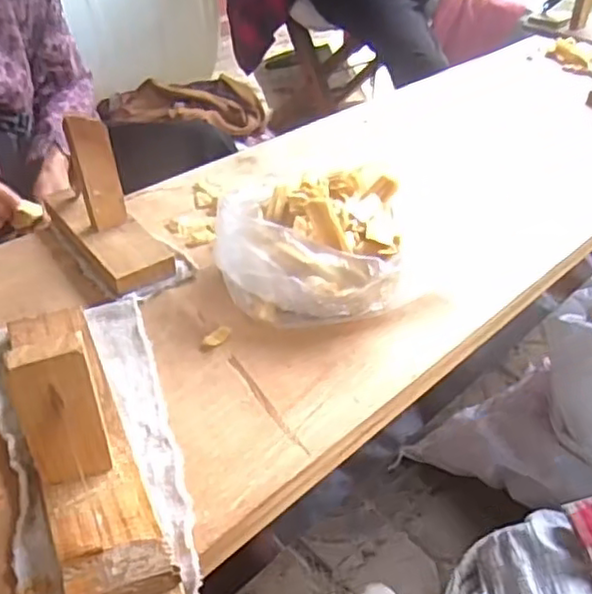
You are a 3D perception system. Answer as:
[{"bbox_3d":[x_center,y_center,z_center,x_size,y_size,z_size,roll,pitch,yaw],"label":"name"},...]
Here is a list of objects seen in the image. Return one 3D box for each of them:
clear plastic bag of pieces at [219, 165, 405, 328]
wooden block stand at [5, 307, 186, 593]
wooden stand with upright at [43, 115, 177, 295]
[{"bbox_3d":[0.013,-0.054,0.621,0.167,0.068,0.171,4,38,0],"label":"clear plastic bag of pieces"},{"bbox_3d":[-0.134,0.073,0.415,0.064,0.126,0.249,-14,41,-21],"label":"wooden block stand"},{"bbox_3d":[-0.176,-0.092,0.613,0.059,0.127,0.145,-26,47,-32],"label":"wooden stand with upright"}]

